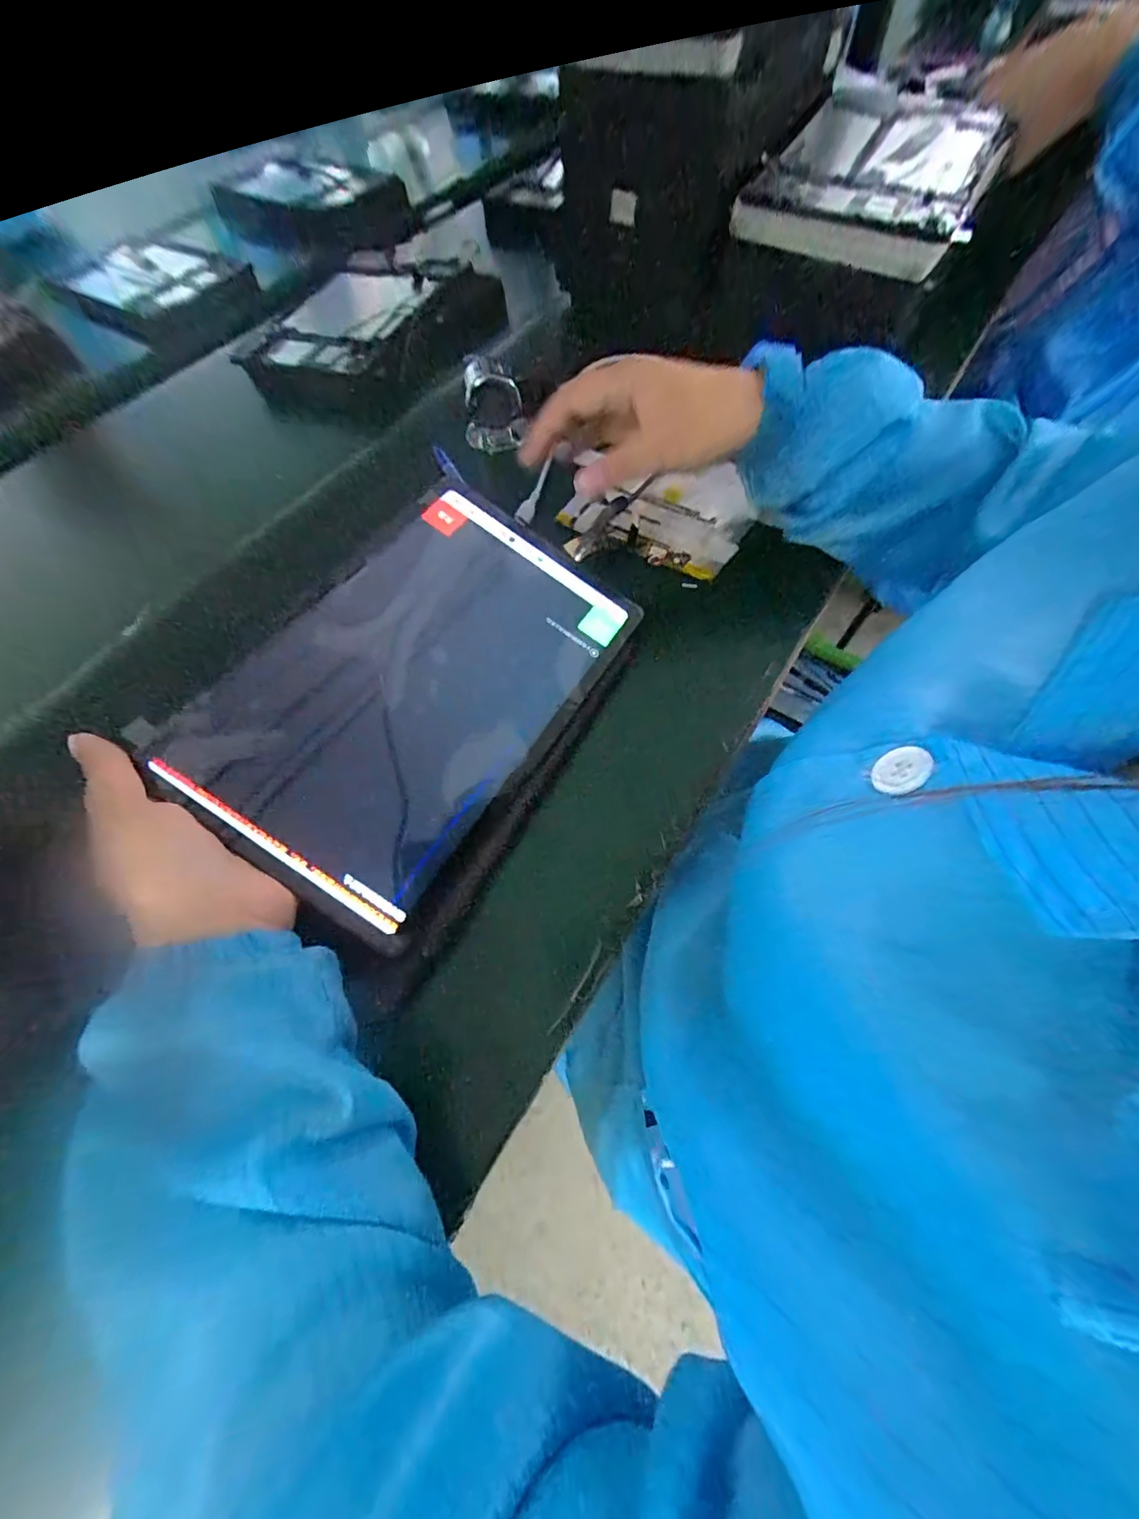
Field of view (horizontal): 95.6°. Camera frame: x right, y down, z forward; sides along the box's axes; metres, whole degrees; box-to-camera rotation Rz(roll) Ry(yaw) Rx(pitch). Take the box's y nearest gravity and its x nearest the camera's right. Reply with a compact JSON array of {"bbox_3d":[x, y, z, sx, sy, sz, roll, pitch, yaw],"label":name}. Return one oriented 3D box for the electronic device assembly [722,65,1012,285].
[{"bbox_3d":[0.246,-0.464,0.405,0.149,0.039,0.285,25,66,14],"label":"electronic device assembly"}]

